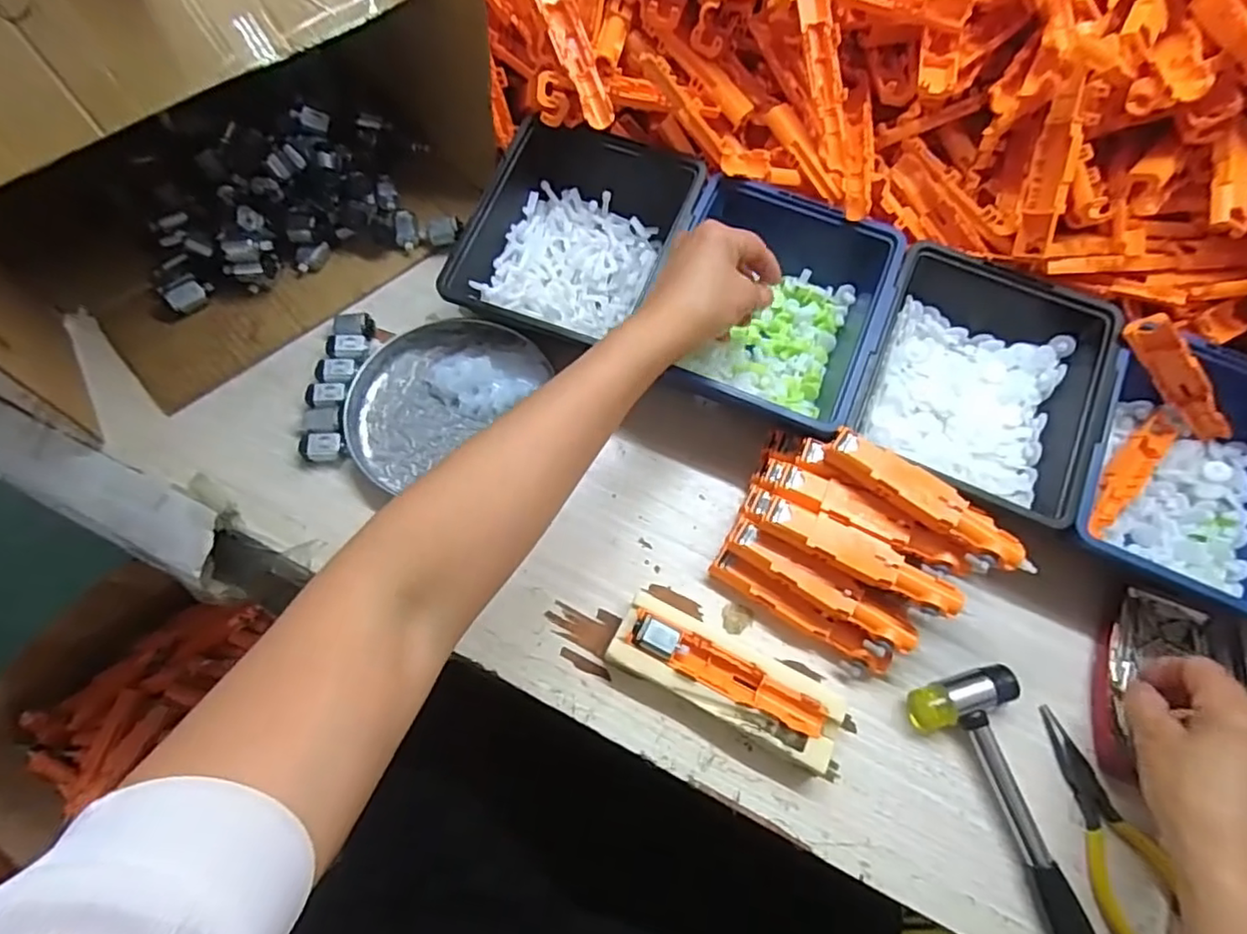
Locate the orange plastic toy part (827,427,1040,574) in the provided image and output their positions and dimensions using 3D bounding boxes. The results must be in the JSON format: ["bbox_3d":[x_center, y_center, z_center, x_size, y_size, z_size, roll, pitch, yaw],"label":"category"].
[{"bbox_3d":[0.176,0.019,0.372,0.123,0.011,0.027,35,70,12],"label":"orange plastic toy part"}]

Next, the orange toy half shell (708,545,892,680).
[{"bbox_3d":[0.108,0.089,0.396,0.117,0.031,0.020,34,70,11],"label":"orange toy half shell"}]

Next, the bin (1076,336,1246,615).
[{"bbox_3d":[0.366,0.002,0.418,0.144,0.064,0.176,24,68,7],"label":"bin"}]

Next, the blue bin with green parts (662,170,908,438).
[{"bbox_3d":[0.103,-0.110,0.458,0.141,0.060,0.163,20,67,6],"label":"blue bin with green parts"}]

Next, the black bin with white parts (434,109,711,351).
[{"bbox_3d":[-0.034,-0.165,0.473,0.147,0.060,0.166,19,67,5],"label":"black bin with white parts"}]

